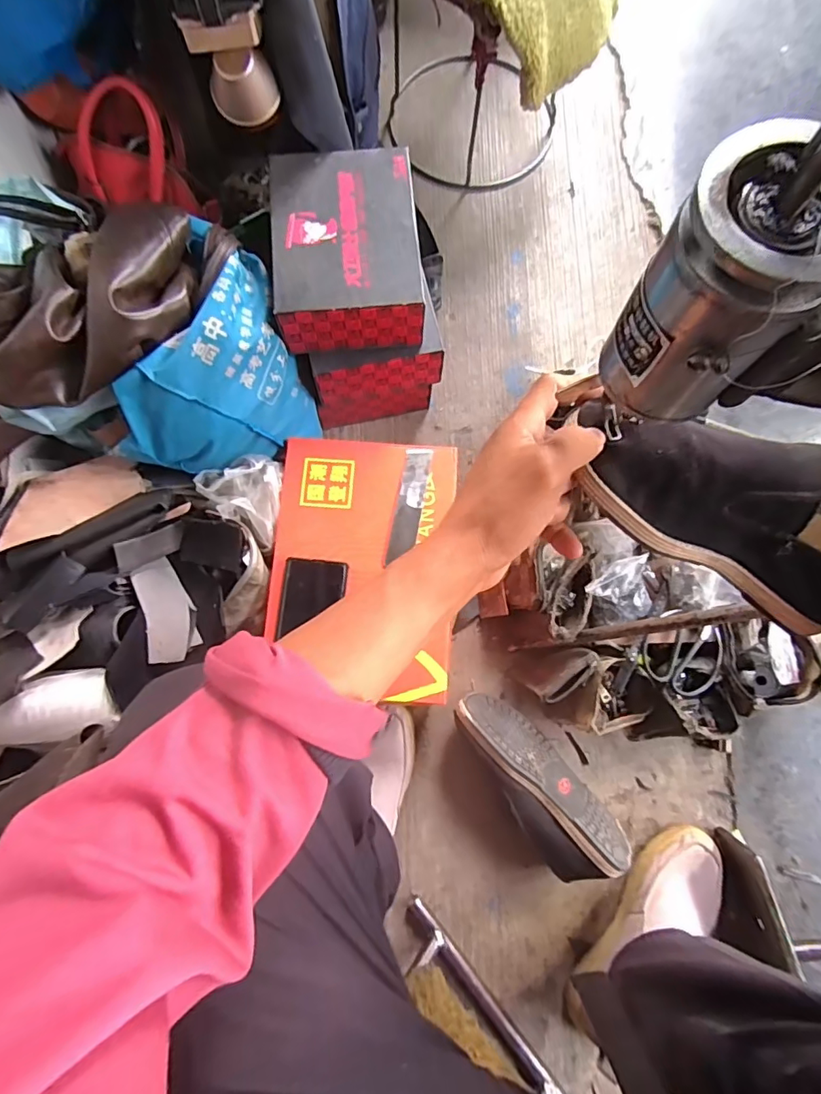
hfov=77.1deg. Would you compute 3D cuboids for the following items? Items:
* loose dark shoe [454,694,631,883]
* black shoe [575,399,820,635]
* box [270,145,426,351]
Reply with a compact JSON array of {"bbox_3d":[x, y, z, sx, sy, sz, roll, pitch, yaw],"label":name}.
[{"bbox_3d":[0.154,0.296,0.653,0.094,0.088,0.251,-39,80,-8],"label":"loose dark shoe"},{"bbox_3d":[0.228,-0.021,0.336,0.260,0.070,0.085,24,78,-18],"label":"black shoe"},{"bbox_3d":[-0.073,-0.358,0.628,0.174,0.087,0.209,-5,78,-1],"label":"box"}]

